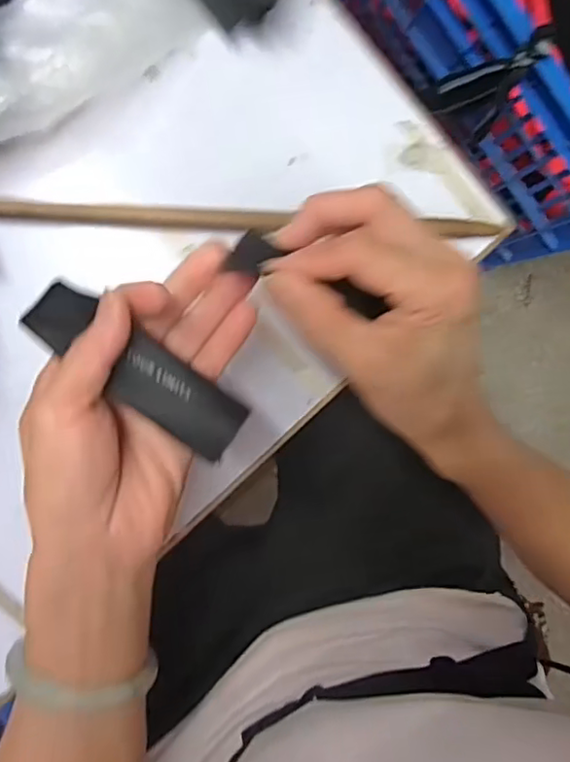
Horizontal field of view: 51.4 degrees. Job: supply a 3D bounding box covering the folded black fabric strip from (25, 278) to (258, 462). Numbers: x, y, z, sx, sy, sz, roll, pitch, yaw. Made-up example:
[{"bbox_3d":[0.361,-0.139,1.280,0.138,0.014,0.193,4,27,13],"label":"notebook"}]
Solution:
[{"bbox_3d":[-0.065,-0.004,0.264,0.102,0.013,0.030,36,89,-8],"label":"folded black fabric strip"}]

